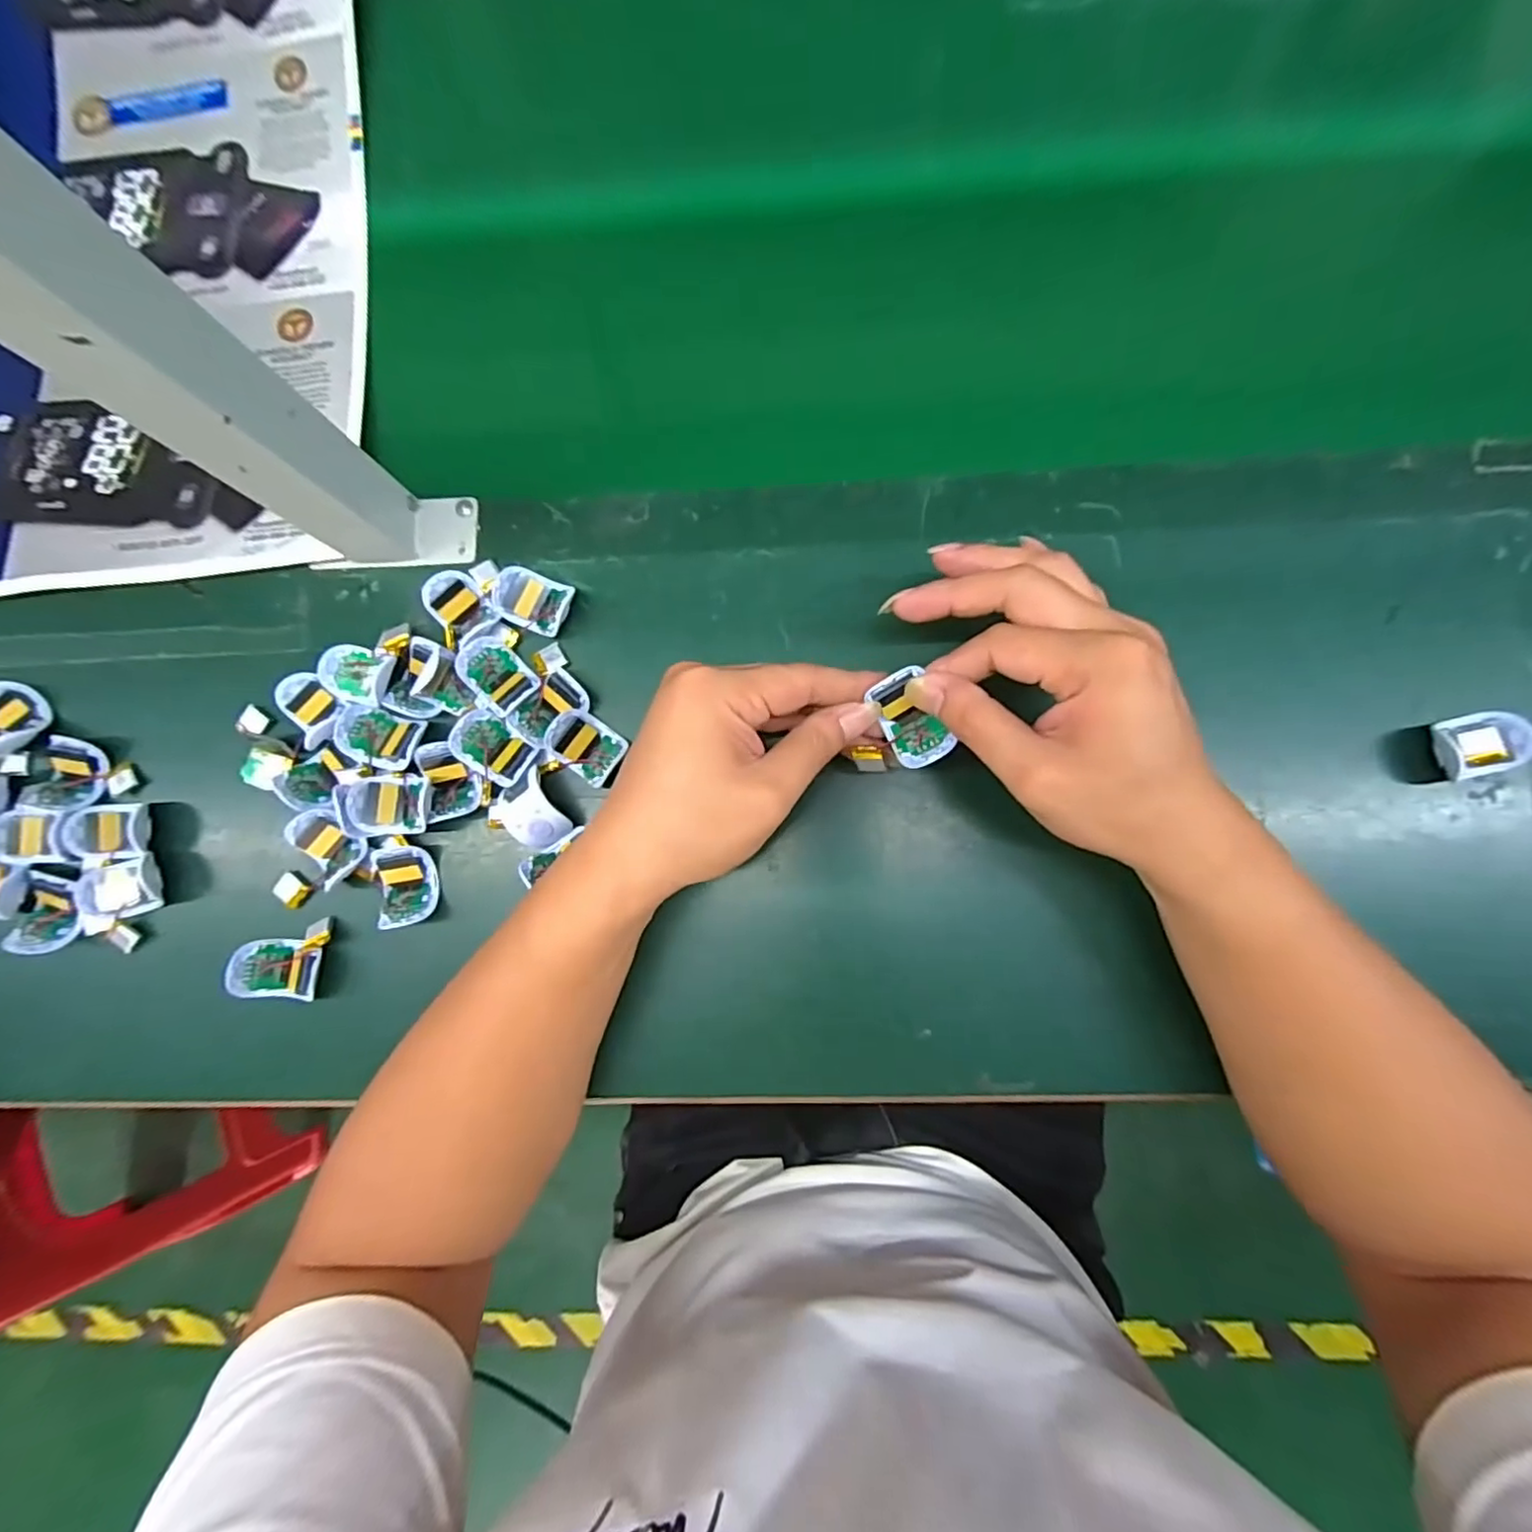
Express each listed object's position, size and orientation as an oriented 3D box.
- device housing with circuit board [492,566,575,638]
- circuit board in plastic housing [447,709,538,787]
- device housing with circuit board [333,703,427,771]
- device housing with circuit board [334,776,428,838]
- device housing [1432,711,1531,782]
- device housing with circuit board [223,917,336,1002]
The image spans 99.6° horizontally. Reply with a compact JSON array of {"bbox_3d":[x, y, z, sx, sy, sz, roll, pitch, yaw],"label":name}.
[{"bbox_3d":[-0.129,-0.092,0.359,0.042,0.013,0.030,19,86,5],"label":"device housing with circuit board"},{"bbox_3d":[-0.146,-0.008,0.346,0.043,0.018,0.030,35,87,6],"label":"circuit board in plastic housing"},{"bbox_3d":[-0.210,-0.015,0.348,0.042,0.010,0.030,17,86,4],"label":"device housing with circuit board"},{"bbox_3d":[-0.200,0.021,0.342,0.044,0.015,0.031,-5,84,3],"label":"device housing with circuit board"},{"bbox_3d":[0.361,-0.010,0.327,0.040,0.016,0.032,-14,84,2],"label":"device housing"},{"bbox_3d":[-0.260,0.105,0.348,0.040,0.023,0.040,-1,85,3],"label":"device housing with circuit board"}]

